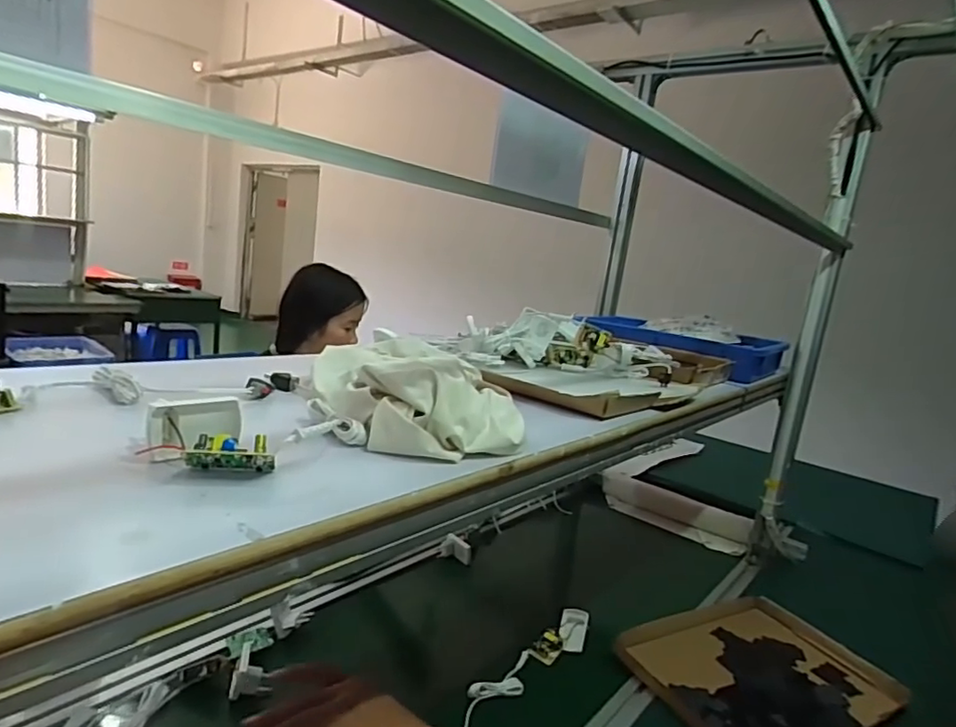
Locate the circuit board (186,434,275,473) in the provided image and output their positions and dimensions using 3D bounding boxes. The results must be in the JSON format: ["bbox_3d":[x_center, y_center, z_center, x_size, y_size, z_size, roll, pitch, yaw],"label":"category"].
[{"bbox_3d":[-0.158,0.058,0.379,0.051,0.030,0.021,6,10,-11],"label":"circuit board"}]

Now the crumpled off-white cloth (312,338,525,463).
[{"bbox_3d":[-0.064,0.024,0.552,0.169,0.060,0.228,2,11,-27],"label":"crumpled off-white cloth"}]

